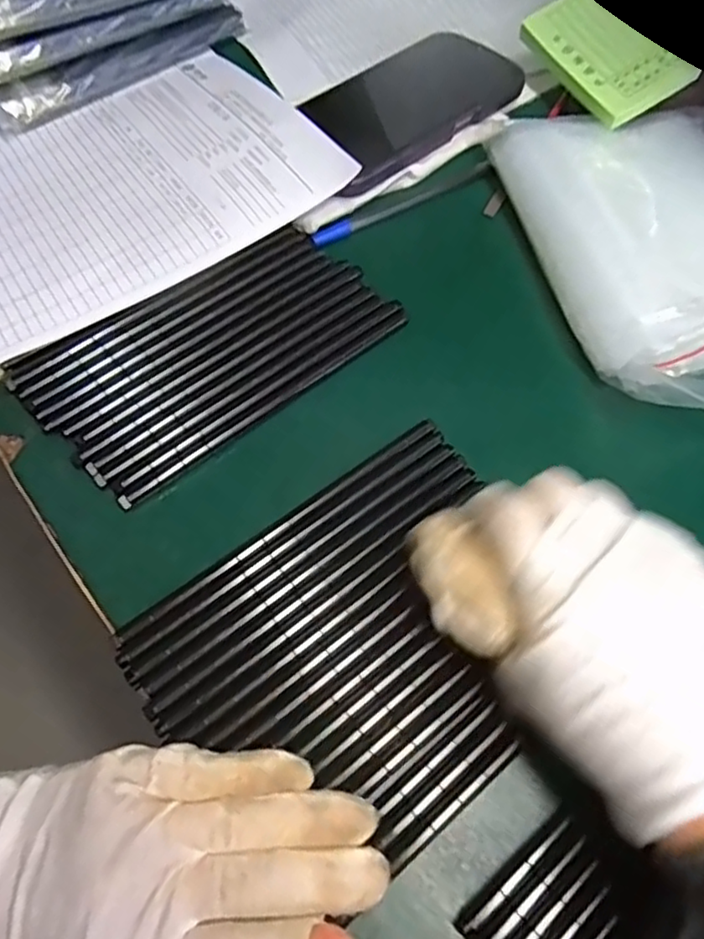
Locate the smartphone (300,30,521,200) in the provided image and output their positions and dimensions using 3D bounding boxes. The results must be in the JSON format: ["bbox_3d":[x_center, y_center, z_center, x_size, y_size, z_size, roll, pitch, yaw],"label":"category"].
[{"bbox_3d":[0.034,-0.233,0.416,0.081,0.011,0.167,40,66,20],"label":"smartphone"}]

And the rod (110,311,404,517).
[{"bbox_3d":[-0.039,-0.034,0.326,0.173,0.009,0.009,-38,69,-18],"label":"rod"}]

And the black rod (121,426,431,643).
[{"bbox_3d":[-0.028,0.024,0.292,0.168,0.008,0.009,-36,68,-17],"label":"black rod"}]

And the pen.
[{"bbox_3d":[0.031,-0.158,0.389,0.125,0.008,0.010,-31,67,-15],"label":"pen"}]

